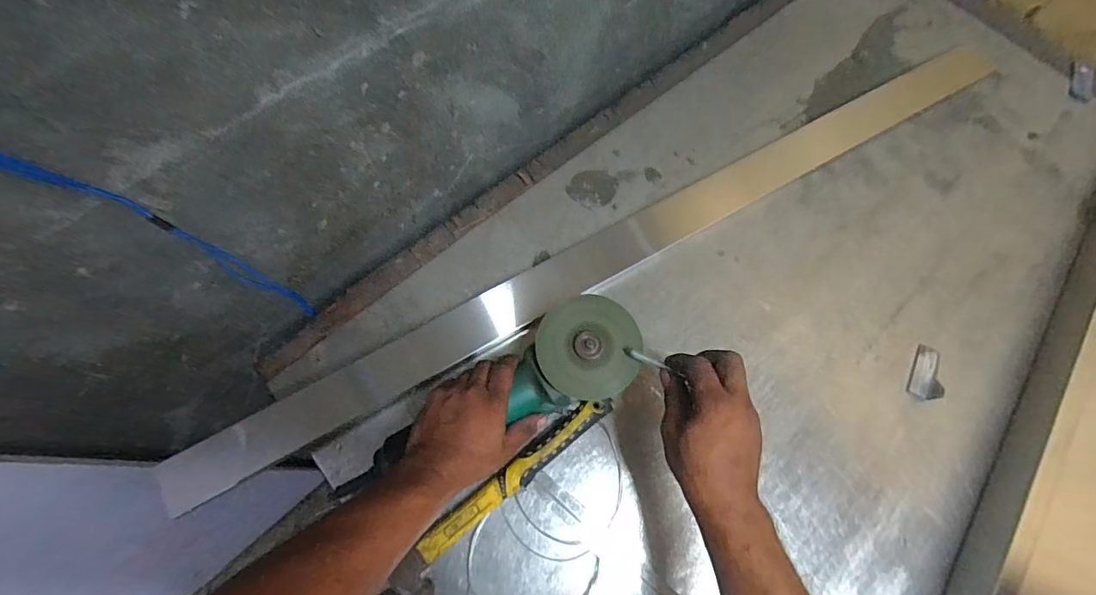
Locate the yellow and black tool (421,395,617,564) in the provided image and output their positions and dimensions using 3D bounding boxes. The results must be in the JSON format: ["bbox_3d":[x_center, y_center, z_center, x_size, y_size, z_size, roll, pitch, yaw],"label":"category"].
[{"bbox_3d":[-0.031,0.183,0.500,0.235,0.025,0.030,-38,75,-13],"label":"yellow and black tool"}]

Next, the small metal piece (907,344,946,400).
[{"bbox_3d":[0.443,0.088,0.555,0.037,0.004,0.064,23,72,7],"label":"small metal piece"}]

